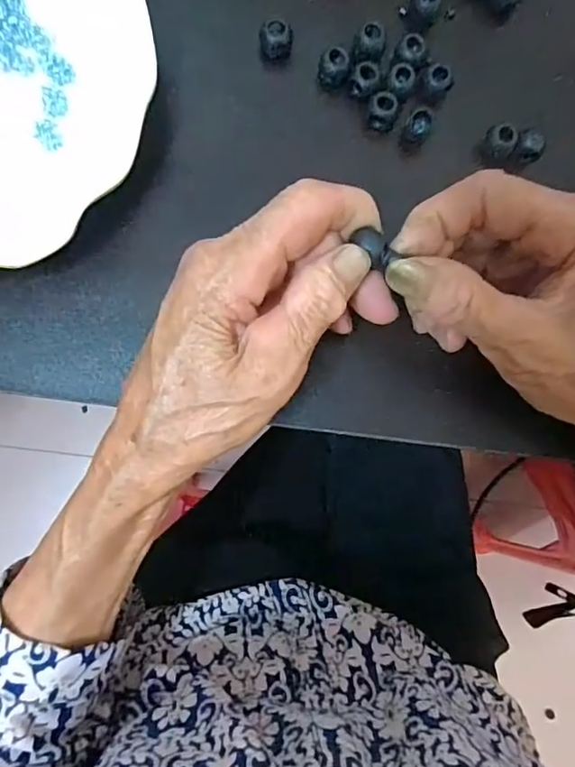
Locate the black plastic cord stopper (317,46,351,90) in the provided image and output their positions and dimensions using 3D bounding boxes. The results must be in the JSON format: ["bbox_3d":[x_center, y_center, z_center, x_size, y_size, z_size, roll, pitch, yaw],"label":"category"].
[{"bbox_3d":[0.023,-0.154,0.256,0.015,0.014,0.014,0,86,-2],"label":"black plastic cord stopper"}]

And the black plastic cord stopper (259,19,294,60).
[{"bbox_3d":[-0.005,-0.167,0.254,0.016,0.009,0.013,-8,86,-3],"label":"black plastic cord stopper"}]

